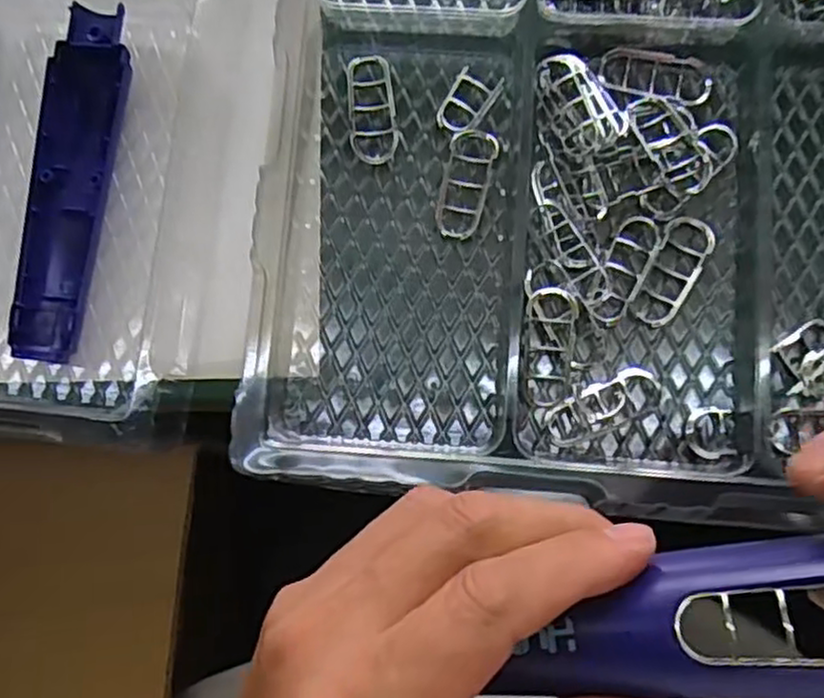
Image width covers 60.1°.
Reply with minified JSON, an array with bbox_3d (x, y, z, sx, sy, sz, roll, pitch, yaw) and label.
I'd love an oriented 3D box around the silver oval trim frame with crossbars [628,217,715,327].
[{"bbox_3d":[0.117,-0.035,0.322,0.023,0.009,0.050,27,83,6],"label":"silver oval trim frame with crossbars"}]

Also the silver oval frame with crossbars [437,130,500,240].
[{"bbox_3d":[0.026,-0.077,0.333,0.022,0.009,0.052,11,82,4],"label":"silver oval frame with crossbars"}]

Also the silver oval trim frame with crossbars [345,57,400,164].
[{"bbox_3d":[-0.019,-0.113,0.337,0.023,0.012,0.051,-7,81,1],"label":"silver oval trim frame with crossbars"}]

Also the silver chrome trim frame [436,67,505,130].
[{"bbox_3d":[0.027,-0.117,0.338,0.022,0.008,0.033,30,84,7],"label":"silver chrome trim frame"}]

